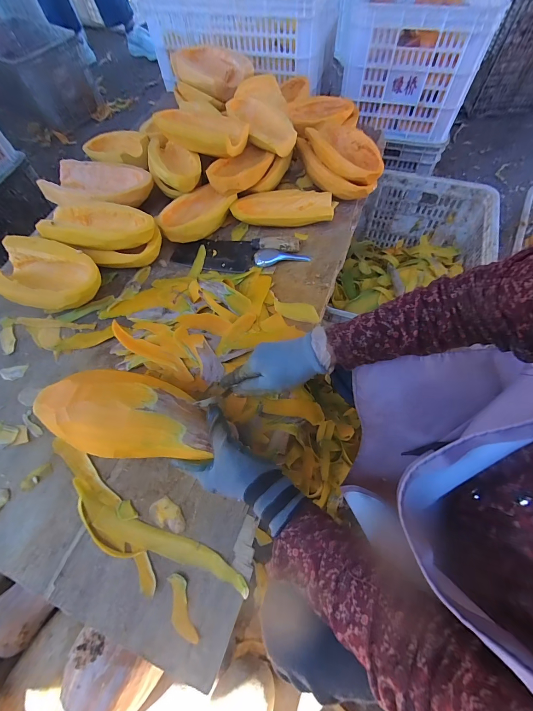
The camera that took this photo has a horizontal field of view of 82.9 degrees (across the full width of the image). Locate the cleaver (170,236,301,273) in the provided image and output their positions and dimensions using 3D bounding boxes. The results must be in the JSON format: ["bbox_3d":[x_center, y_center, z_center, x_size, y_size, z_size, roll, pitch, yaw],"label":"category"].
[{"bbox_3d":[-0.069,-0.212,0.616,0.259,0.028,0.083,8,63,7],"label":"cleaver"}]

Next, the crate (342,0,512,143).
[{"bbox_3d":[0.464,-0.985,0.933,0.367,0.260,0.620,12,64,8],"label":"crate"}]

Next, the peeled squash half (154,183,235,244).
[{"bbox_3d":[-0.143,-0.294,0.640,0.172,0.061,0.102,-30,65,-13],"label":"peeled squash half"}]

